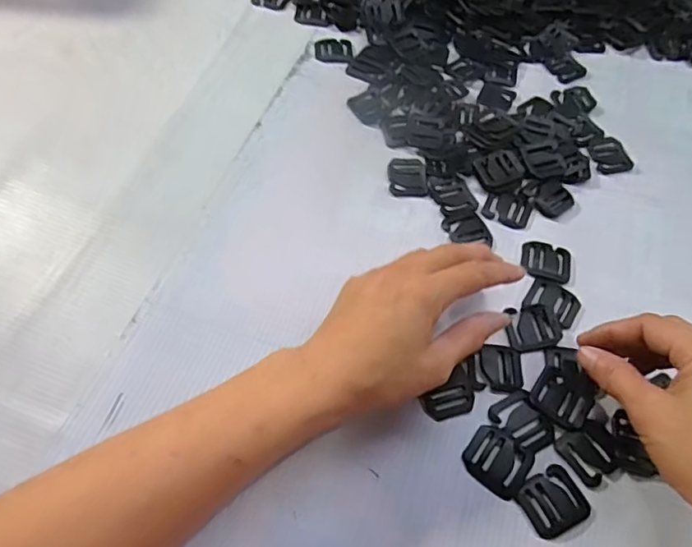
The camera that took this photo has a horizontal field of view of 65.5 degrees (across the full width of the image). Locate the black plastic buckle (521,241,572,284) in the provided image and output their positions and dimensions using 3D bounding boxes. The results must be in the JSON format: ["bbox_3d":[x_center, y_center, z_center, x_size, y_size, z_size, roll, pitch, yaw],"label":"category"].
[{"bbox_3d":[0.143,-0.009,0.385,0.035,0.004,0.031,16,58,7],"label":"black plastic buckle"}]

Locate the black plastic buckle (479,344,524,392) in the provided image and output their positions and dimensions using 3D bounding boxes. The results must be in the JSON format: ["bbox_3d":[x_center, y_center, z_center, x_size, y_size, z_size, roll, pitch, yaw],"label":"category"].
[{"bbox_3d":[0.098,0.058,0.338,0.026,0.004,0.030,4,57,-1],"label":"black plastic buckle"}]

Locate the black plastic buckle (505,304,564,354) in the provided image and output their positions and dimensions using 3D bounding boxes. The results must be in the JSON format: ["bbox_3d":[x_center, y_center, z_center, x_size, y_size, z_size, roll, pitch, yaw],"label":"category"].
[{"bbox_3d":[0.123,0.035,0.355,0.034,0.004,0.029,-7,58,-8],"label":"black plastic buckle"}]

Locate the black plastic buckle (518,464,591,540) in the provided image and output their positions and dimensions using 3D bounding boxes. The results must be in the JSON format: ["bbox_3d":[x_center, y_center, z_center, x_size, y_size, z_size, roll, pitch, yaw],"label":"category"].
[{"bbox_3d":[0.115,0.127,0.298,0.034,0.004,0.031,-22,61,-16],"label":"black plastic buckle"}]

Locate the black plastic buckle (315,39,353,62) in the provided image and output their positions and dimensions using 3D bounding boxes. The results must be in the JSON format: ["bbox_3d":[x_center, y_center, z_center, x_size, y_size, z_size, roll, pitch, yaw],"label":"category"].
[{"bbox_3d":[-0.011,-0.210,0.503,0.034,0.004,0.032,4,57,-1],"label":"black plastic buckle"}]

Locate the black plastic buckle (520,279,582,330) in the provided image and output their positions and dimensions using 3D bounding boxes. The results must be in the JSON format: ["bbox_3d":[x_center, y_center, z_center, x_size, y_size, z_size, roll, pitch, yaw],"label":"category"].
[{"bbox_3d":[0.141,0.019,0.367,0.035,0.004,0.029,31,61,15],"label":"black plastic buckle"}]

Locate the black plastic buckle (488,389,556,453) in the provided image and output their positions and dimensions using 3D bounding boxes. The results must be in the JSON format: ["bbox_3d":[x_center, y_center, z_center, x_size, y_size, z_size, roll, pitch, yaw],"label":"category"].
[{"bbox_3d":[0.106,0.088,0.321,0.029,0.004,0.035,-27,63,-19],"label":"black plastic buckle"}]

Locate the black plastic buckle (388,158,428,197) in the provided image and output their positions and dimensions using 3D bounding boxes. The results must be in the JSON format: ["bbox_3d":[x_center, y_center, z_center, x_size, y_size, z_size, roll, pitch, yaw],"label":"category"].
[{"bbox_3d":[0.048,-0.076,0.419,0.029,0.004,0.036,1,57,-3],"label":"black plastic buckle"}]

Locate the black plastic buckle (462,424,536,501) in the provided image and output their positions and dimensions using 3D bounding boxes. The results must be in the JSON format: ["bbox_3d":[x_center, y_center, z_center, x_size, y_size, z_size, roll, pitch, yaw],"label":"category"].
[{"bbox_3d":[0.087,0.106,0.308,0.035,0.006,0.033,37,62,18],"label":"black plastic buckle"}]

